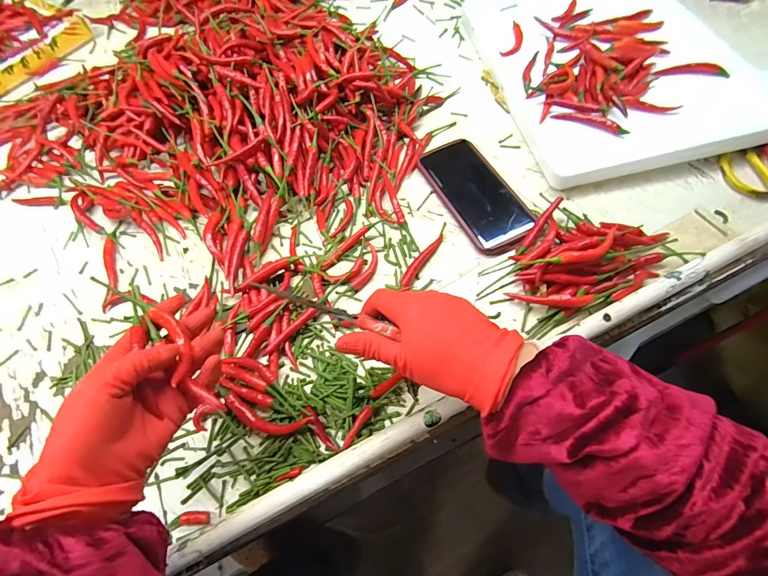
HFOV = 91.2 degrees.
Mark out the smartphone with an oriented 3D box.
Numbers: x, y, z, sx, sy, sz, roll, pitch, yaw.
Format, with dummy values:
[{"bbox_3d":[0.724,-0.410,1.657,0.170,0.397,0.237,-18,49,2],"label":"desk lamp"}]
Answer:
[{"bbox_3d":[0.113,-0.117,0.458,0.082,0.014,0.171,-24,64,-9],"label":"smartphone"}]

